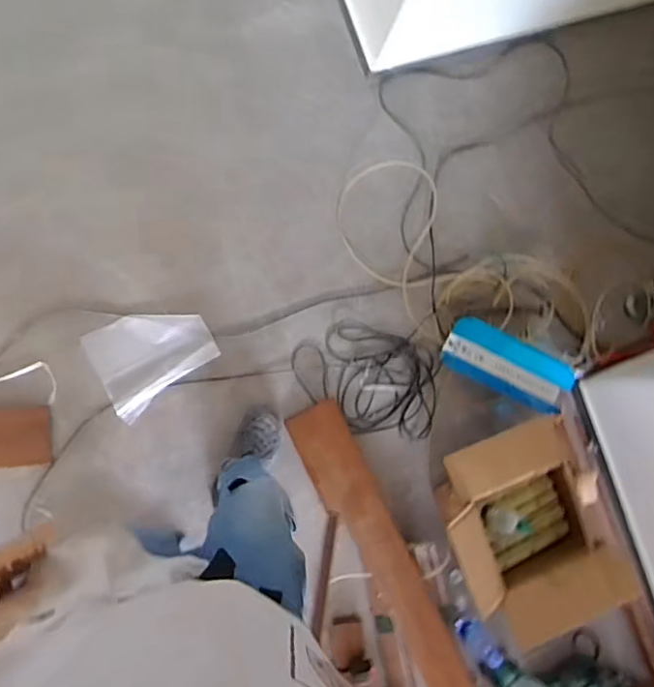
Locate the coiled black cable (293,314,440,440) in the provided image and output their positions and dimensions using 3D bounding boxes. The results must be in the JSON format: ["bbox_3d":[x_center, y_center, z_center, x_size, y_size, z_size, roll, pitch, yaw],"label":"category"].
[{"bbox_3d":[0.115,0.095,1.610,0.392,0.034,0.311,6,84,-8],"label":"coiled black cable"}]

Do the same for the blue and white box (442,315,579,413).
[{"bbox_3d":[0.492,0.061,1.574,0.344,0.071,0.152,28,81,15],"label":"blue and white box"}]

